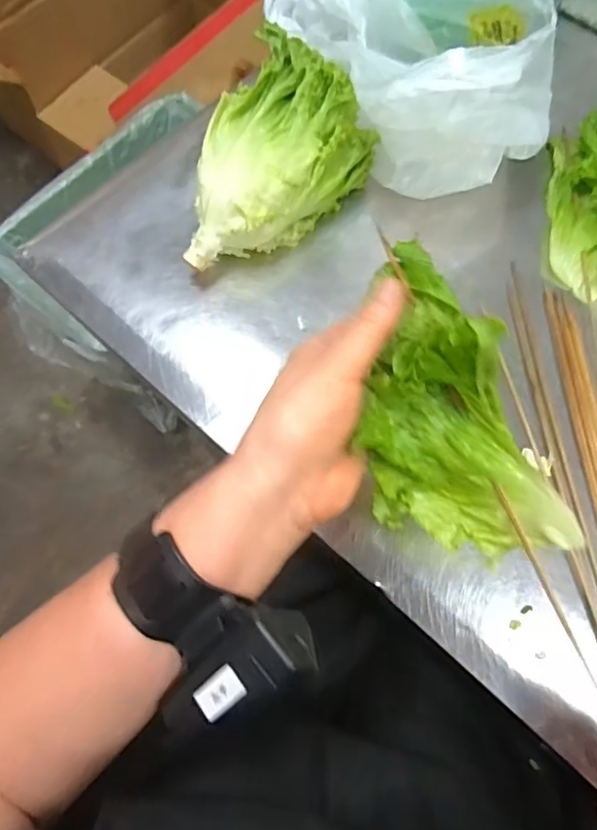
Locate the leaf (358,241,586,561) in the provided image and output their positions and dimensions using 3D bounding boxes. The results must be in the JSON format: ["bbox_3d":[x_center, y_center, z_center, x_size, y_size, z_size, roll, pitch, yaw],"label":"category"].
[{"bbox_3d":[0.070,0.000,0.276,0.076,0.099,0.159,-29,75,-9],"label":"leaf"}]

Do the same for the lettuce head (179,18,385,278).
[{"bbox_3d":[-0.033,-0.208,0.465,0.184,0.092,0.104,-42,73,-16],"label":"lettuce head"}]

